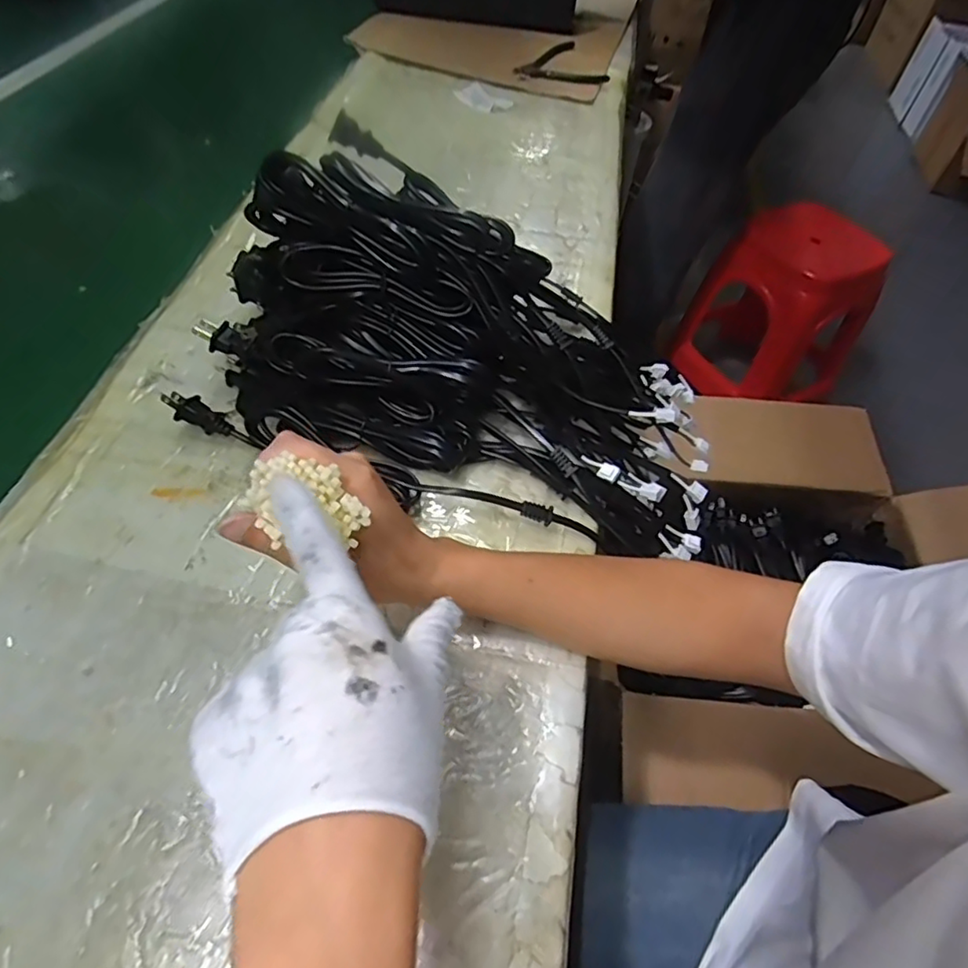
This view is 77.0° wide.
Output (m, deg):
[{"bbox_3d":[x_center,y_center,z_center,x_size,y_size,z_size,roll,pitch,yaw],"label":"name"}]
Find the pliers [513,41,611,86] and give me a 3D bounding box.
[{"bbox_3d":[0.128,-0.682,0.982,0.146,0.025,0.136,7,53,1],"label":"pliers"}]

